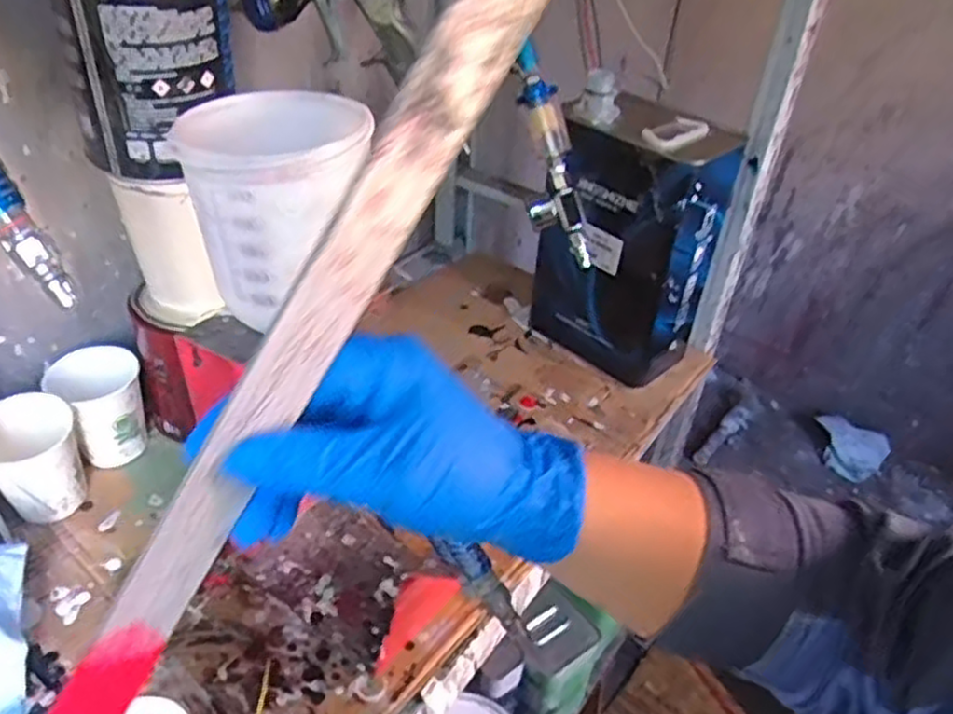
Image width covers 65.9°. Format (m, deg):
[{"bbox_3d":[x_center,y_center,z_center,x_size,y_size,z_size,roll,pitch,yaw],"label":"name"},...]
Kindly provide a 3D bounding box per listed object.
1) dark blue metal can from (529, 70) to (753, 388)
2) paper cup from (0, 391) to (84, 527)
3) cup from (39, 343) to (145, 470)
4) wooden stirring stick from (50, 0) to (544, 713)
[{"bbox_3d":[0.155,-0.126,0.770,0.177,0.259,0.126,26,44,24],"label":"dark blue metal can"},{"bbox_3d":[-0.346,0.079,0.576,0.067,0.084,0.065,3,39,-2],"label":"paper cup"},{"bbox_3d":[-0.314,0.042,0.621,0.063,0.082,0.062,3,39,-2],"label":"cup"},{"bbox_3d":[-0.067,0.006,0.257,0.008,0.339,0.030,37,9,34],"label":"wooden stirring stick"}]

